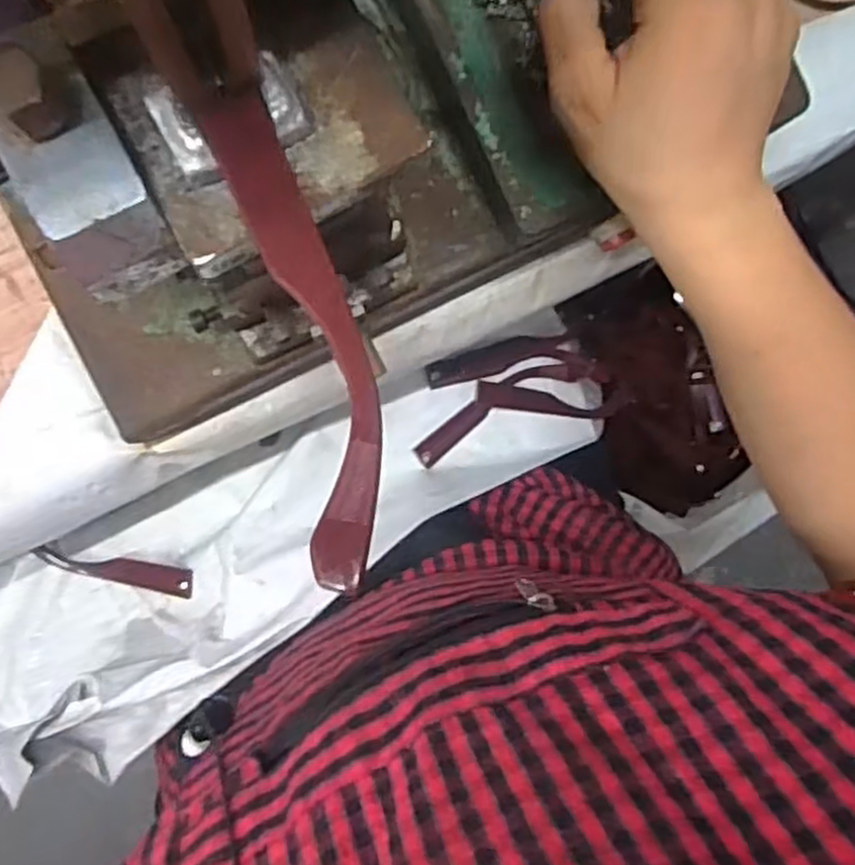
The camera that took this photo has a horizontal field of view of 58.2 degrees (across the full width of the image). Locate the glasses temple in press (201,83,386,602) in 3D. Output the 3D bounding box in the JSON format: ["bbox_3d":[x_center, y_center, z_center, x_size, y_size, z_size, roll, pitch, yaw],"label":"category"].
[{"bbox_3d":[-0.032,-0.030,0.204,0.025,0.006,0.139,-15,76,-7],"label":"glasses temple in press"}]

